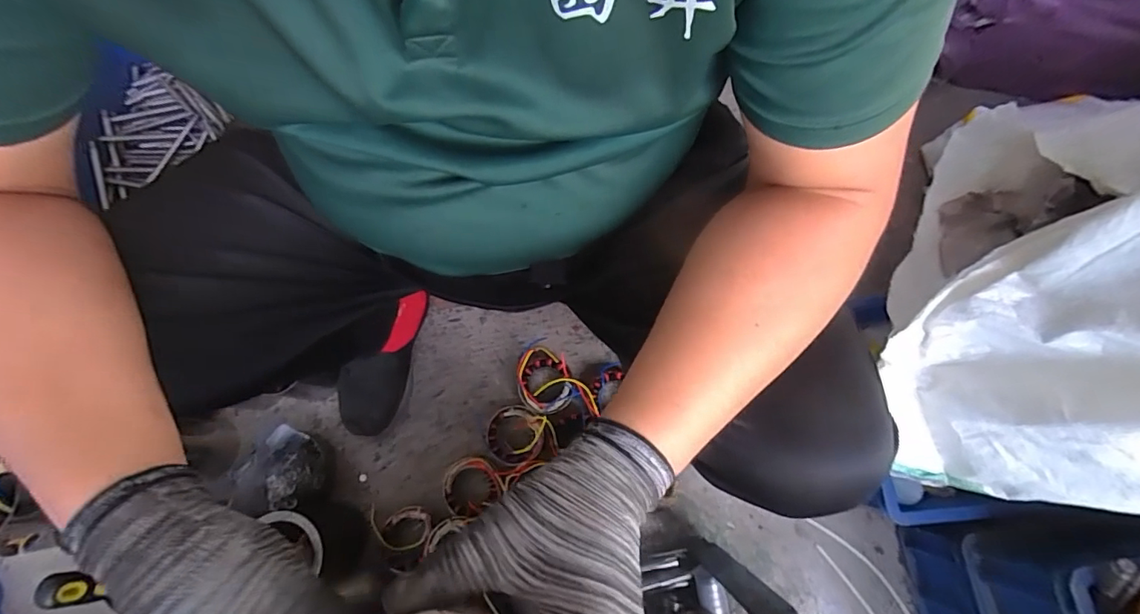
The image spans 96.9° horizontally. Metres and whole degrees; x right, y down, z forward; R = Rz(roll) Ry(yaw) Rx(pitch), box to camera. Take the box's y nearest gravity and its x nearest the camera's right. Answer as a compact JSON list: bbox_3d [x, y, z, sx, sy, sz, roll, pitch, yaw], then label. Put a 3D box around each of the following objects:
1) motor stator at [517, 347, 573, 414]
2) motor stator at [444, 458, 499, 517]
[{"bbox_3d":[-0.041,0.116,0.802,0.081,0.063,0.103,-9,75,-2],"label":"motor stator"},{"bbox_3d":[-0.151,0.269,0.756,0.080,0.028,0.088,33,78,9],"label":"motor stator"}]

